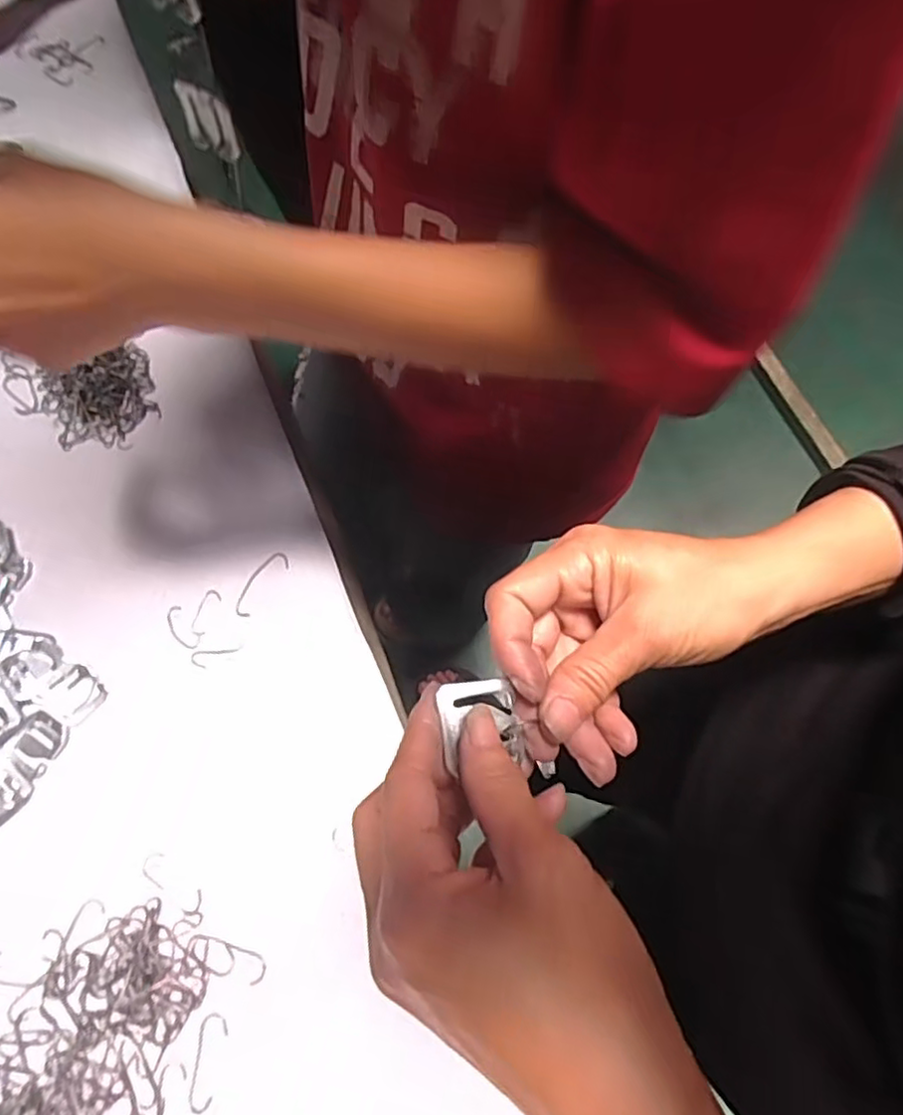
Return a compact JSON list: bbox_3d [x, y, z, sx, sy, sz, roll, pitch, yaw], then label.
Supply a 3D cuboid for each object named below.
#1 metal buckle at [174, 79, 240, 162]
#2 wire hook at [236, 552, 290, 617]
[{"bbox_3d":[-0.120,-0.216,0.323,0.031,0.032,0.008,31,72,12],"label":"metal buckle"},{"bbox_3d":[-0.130,0.017,0.440,0.017,0.004,0.050,35,72,10],"label":"wire hook"}]

